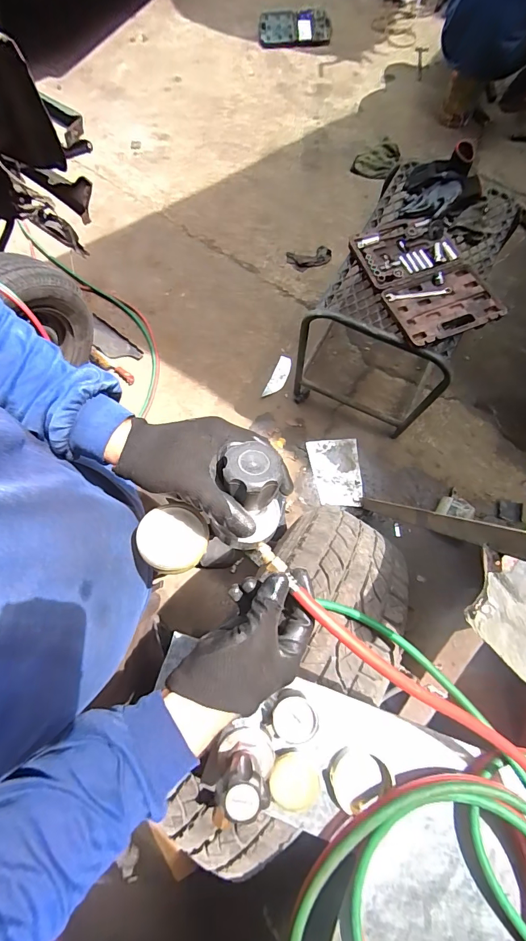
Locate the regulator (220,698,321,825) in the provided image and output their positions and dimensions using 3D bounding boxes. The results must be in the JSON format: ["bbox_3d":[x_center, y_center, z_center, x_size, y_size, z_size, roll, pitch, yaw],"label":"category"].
[{"bbox_3d":[0.022,0.373,0.475,0.122,0.117,0.123,-21,75,-5],"label":"regulator"}]

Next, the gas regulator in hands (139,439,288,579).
[{"bbox_3d":[-0.053,0.040,0.371,0.141,0.094,0.112,0,74,-2],"label":"gas regulator in hands"}]

